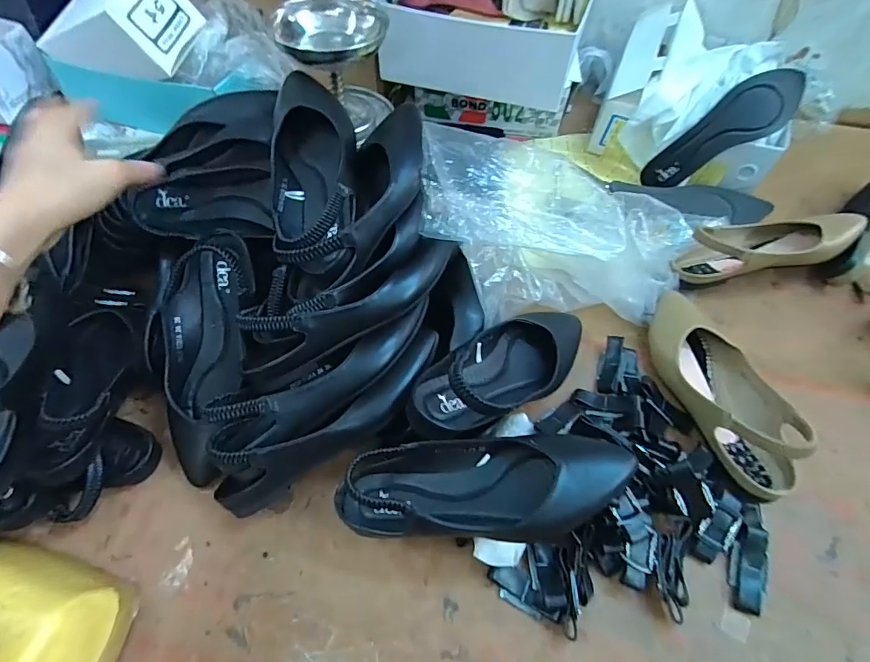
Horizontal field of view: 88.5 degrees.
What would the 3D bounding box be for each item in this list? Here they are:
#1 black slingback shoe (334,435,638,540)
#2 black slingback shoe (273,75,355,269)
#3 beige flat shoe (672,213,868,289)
[{"bbox_3d":[0.039,0.128,0.367,0.236,0.059,0.082,0,57,-2],"label":"black slingback shoe"},{"bbox_3d":[-0.117,-0.158,0.430,0.079,0.056,0.226,-4,57,-4],"label":"black slingback shoe"},{"bbox_3d":[0.423,-0.111,0.579,0.229,0.066,0.086,-9,58,-7],"label":"beige flat shoe"}]

